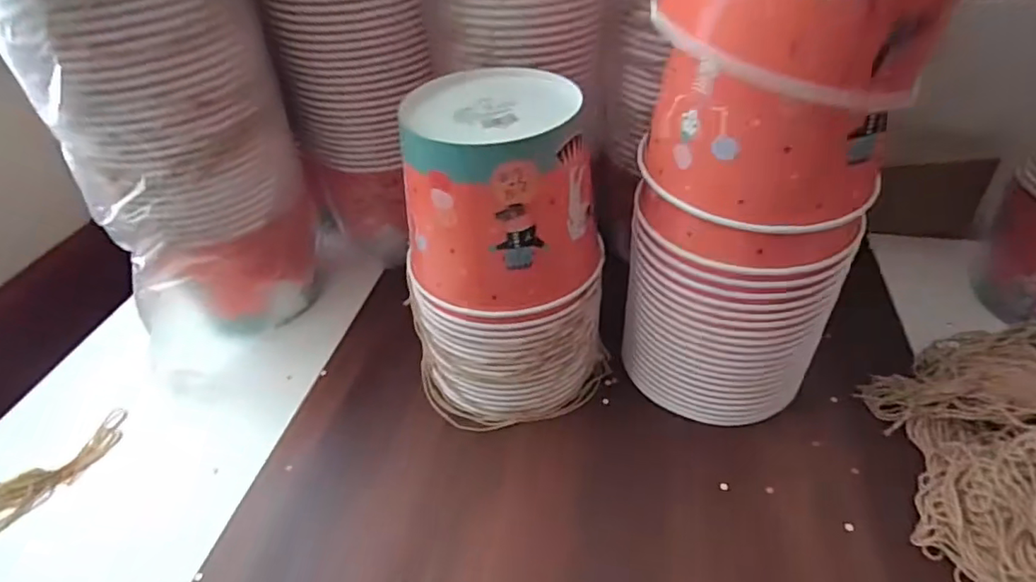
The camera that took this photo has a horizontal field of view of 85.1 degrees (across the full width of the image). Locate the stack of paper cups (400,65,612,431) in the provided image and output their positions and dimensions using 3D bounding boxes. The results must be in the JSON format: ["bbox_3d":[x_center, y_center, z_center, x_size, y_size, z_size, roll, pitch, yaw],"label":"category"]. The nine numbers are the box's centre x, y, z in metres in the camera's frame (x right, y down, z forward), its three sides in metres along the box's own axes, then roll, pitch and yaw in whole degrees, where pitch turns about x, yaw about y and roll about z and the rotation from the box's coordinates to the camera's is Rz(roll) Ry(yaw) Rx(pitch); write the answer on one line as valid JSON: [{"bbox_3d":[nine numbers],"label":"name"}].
[{"bbox_3d":[-0.015,-0.024,0.477,0.163,0.260,0.142,-13,42,-8],"label":"stack of paper cups"}]

